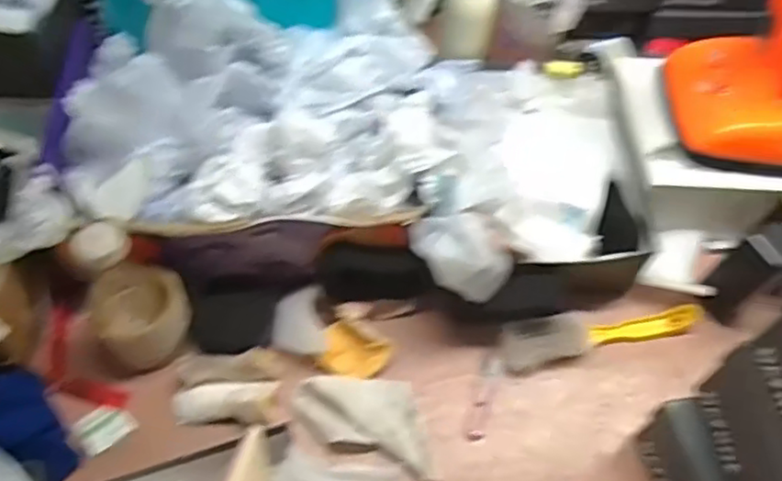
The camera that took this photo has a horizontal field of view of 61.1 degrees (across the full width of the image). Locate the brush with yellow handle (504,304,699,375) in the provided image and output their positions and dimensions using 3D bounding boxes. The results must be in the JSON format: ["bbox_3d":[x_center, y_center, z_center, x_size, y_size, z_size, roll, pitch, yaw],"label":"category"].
[{"bbox_3d":[0.239,0.101,0.754,0.235,0.018,0.054,-9,58,-11],"label":"brush with yellow handle"}]

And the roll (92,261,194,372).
[{"bbox_3d":[-0.259,0.078,0.698,0.092,0.076,0.093,2,56,-4],"label":"roll"}]

